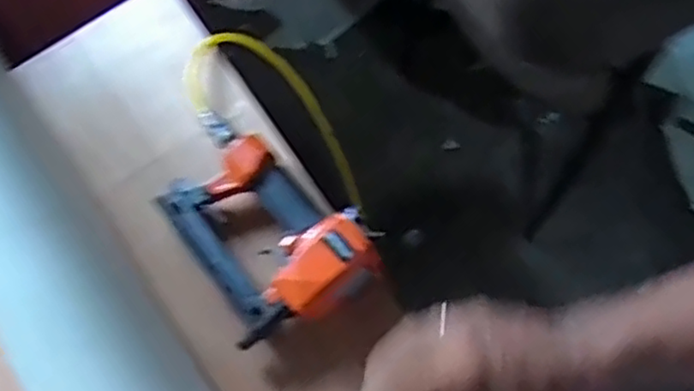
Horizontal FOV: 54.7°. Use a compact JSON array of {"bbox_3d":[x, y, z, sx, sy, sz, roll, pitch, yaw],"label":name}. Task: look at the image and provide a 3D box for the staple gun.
[{"bbox_3d":[-0.082,0.032,0.656,0.149,0.057,0.217,-38,68,-9],"label":"staple gun"}]

